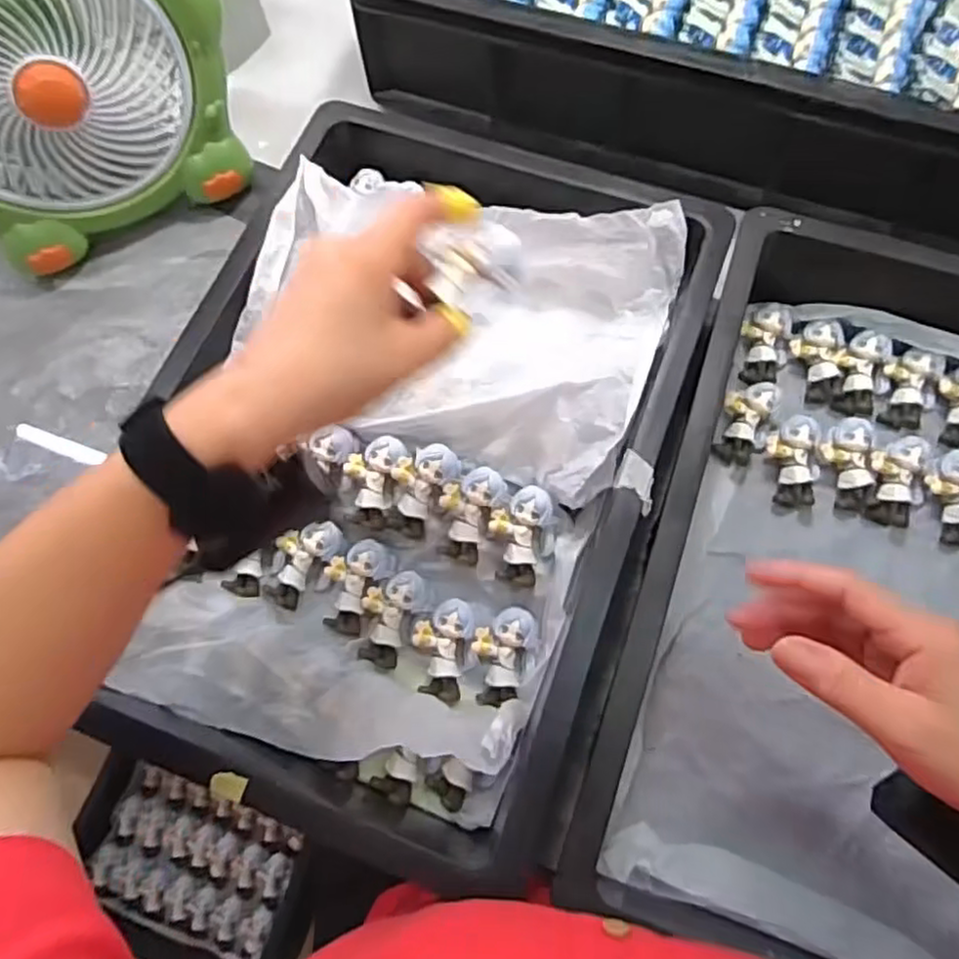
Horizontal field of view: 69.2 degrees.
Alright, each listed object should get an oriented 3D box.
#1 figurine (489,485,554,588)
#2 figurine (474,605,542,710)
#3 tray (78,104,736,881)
[{"bbox_3d":[0.028,0.035,0.455,0.038,0.029,0.061,0,98,9],"label":"figurine"},{"bbox_3d":[0.014,0.113,0.445,0.036,0.019,0.062,21,73,9],"label":"figurine"},{"bbox_3d":[-0.049,-0.028,0.454,0.326,0.098,0.447,19,73,8],"label":"tray"}]

